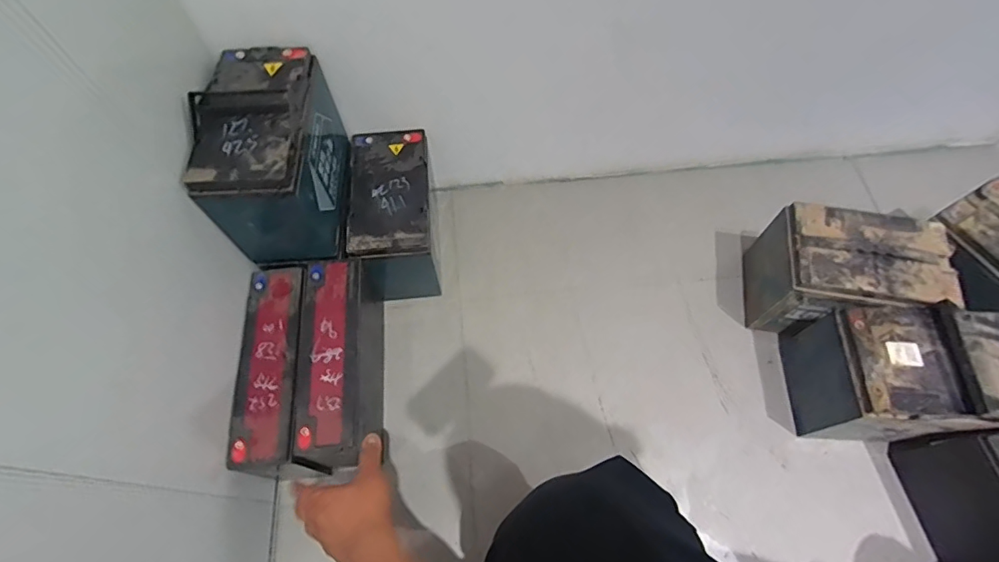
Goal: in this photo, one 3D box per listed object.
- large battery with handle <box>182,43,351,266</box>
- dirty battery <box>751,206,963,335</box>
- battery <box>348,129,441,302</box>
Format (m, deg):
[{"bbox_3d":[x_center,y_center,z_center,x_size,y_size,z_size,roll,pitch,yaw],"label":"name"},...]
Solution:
[{"bbox_3d":[-0.290,-0.170,0.666,0.130,0.179,0.227,-1,65,-1],"label":"large battery with handle"},{"bbox_3d":[0.528,-0.003,0.778,0.228,0.181,0.160,11,65,6],"label":"dirty battery"},{"bbox_3d":[-0.167,-0.103,0.825,0.117,0.175,0.226,-5,64,-3],"label":"battery"}]

